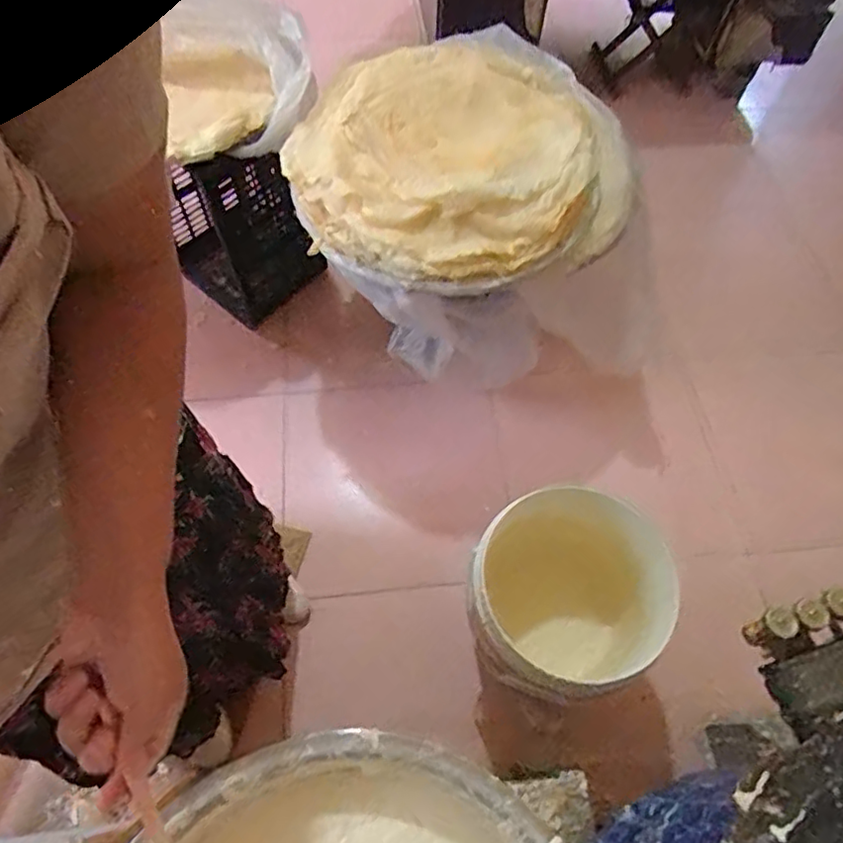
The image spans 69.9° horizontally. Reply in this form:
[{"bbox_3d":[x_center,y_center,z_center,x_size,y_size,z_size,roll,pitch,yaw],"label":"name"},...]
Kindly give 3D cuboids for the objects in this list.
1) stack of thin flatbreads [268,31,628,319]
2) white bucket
[{"bbox_3d":[0.072,-0.500,1.134,0.656,0.151,0.575,-27,66,-16],"label":"stack of thin flatbreads"},{"bbox_3d":[0.232,0.303,1.079,0.303,0.300,0.343,-4,61,-4],"label":"white bucket"}]

